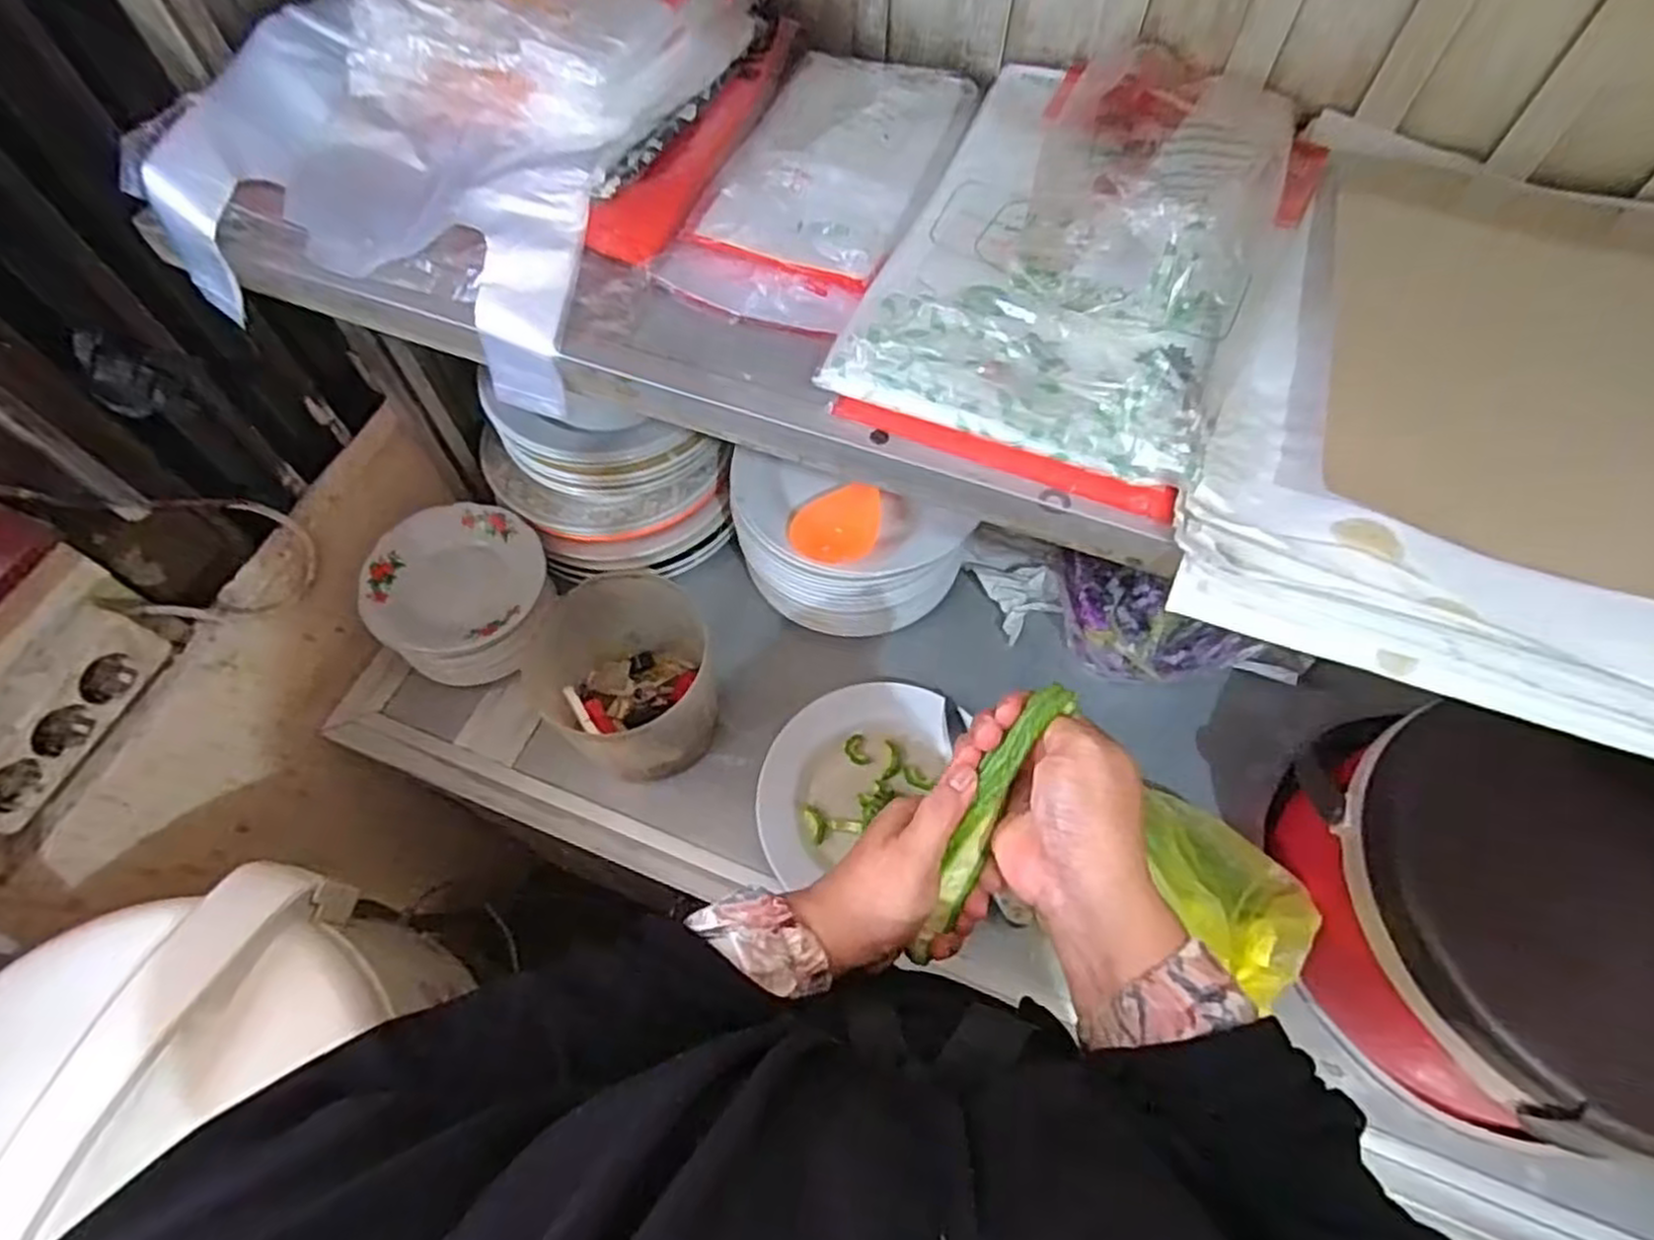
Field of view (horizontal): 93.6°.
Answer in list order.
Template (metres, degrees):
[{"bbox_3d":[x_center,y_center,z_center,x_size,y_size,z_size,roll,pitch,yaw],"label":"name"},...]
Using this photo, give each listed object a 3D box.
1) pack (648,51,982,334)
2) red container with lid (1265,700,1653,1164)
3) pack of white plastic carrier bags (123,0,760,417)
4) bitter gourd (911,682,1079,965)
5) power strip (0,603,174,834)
[{"bbox_3d":[0.001,-0.267,0.444,0.115,0.019,0.240,20,64,9],"label":"pack"},{"bbox_3d":[0.489,0.224,0.544,0.257,0.205,0.232,11,63,5],"label":"red container with lid"},{"bbox_3d":[-0.208,-0.302,0.445,0.233,0.105,0.290,17,64,8],"label":"pack of white plastic carrier bags"},{"bbox_3d":[0.086,0.104,0.403,0.024,0.031,0.155,24,105,12],"label":"bitter gourd"},{"bbox_3d":[-0.532,0.064,0.530,0.043,0.066,0.149,17,63,8],"label":"power strip"}]

